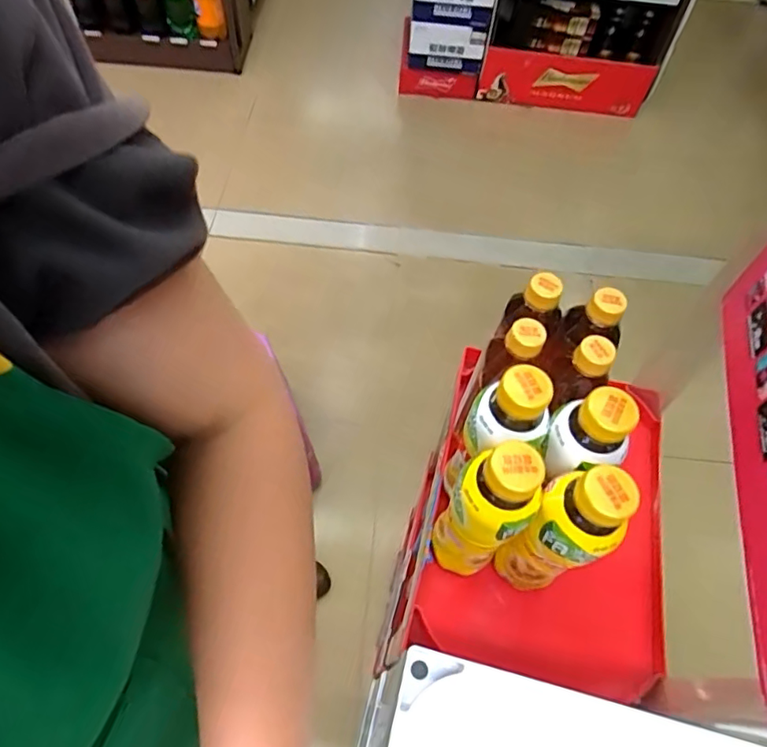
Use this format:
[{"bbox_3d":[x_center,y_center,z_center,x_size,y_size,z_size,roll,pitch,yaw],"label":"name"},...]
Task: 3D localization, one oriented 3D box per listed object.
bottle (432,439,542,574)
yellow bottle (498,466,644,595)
[{"bbox_3d":[0.083,0.119,0.458,0.065,0.192,0.057,34,63,16],"label":"bottle"},{"bbox_3d":[0.145,0.136,0.451,0.056,0.192,0.061,2,59,-3],"label":"yellow bottle"}]

